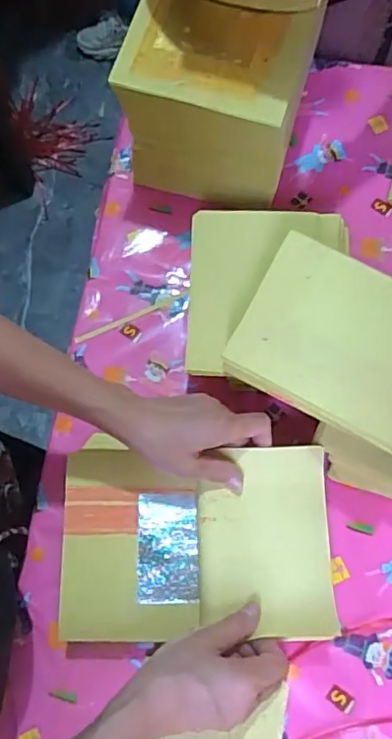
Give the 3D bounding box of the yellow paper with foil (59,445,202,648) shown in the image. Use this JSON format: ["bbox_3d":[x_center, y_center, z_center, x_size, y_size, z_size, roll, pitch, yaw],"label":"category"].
[{"bbox_3d":[-0.058,0.153,0.511,0.118,0.016,0.161,-1,73,1],"label":"yellow paper with foil"}]

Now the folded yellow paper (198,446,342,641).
[{"bbox_3d":[0.059,0.147,0.496,0.110,0.013,0.152,-2,73,1],"label":"folded yellow paper"}]

